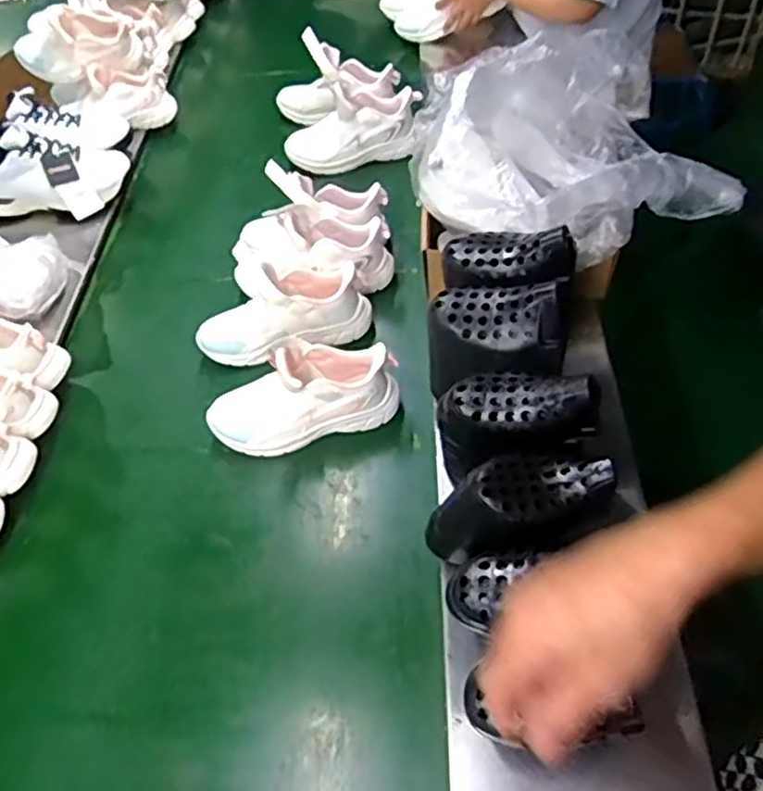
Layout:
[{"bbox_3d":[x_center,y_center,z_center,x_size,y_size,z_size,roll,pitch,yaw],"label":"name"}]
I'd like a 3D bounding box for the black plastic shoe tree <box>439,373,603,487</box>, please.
[{"bbox_3d":[0.126,0.019,0.695,0.192,0.095,0.071,-22,41,37],"label":"black plastic shoe tree"}]

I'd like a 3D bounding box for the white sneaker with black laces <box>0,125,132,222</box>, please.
[{"bbox_3d":[-0.609,-0.404,1.217,0.285,0.123,0.129,-13,51,-4],"label":"white sneaker with black laces"}]

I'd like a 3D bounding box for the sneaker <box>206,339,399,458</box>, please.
[{"bbox_3d":[-0.107,0.001,0.897,0.257,0.126,0.082,-14,52,-7],"label":"sneaker"}]

